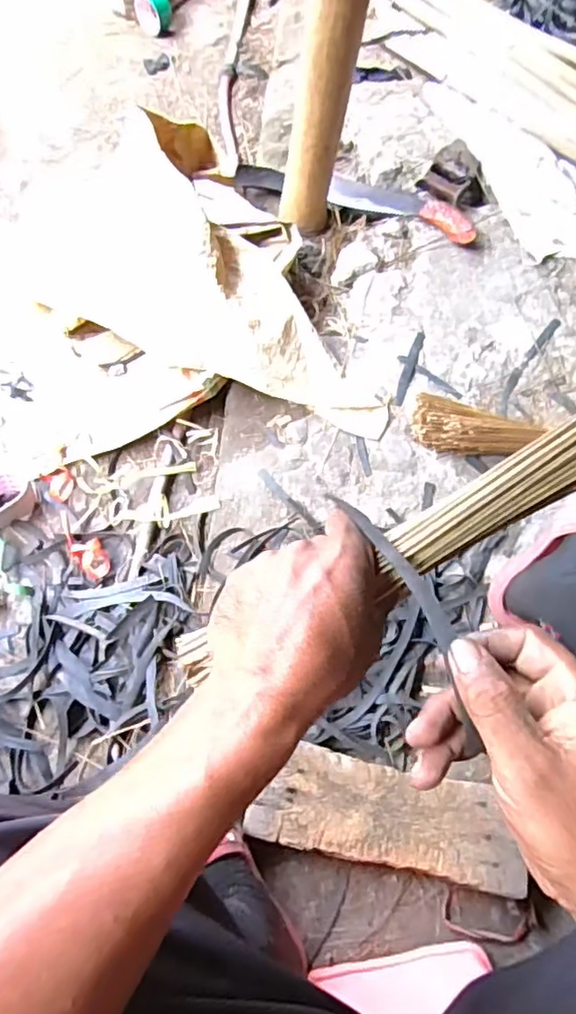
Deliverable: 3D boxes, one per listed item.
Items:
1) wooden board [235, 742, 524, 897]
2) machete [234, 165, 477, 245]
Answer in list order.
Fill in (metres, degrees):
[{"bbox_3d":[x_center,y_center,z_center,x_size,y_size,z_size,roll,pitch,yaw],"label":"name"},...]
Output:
[{"bbox_3d":[0.115,0.341,0.673,0.285,0.027,0.100,11,69,6],"label":"wooden board"},{"bbox_3d":[0.125,-0.576,1.094,0.454,0.042,0.110,20,70,9],"label":"machete"}]

